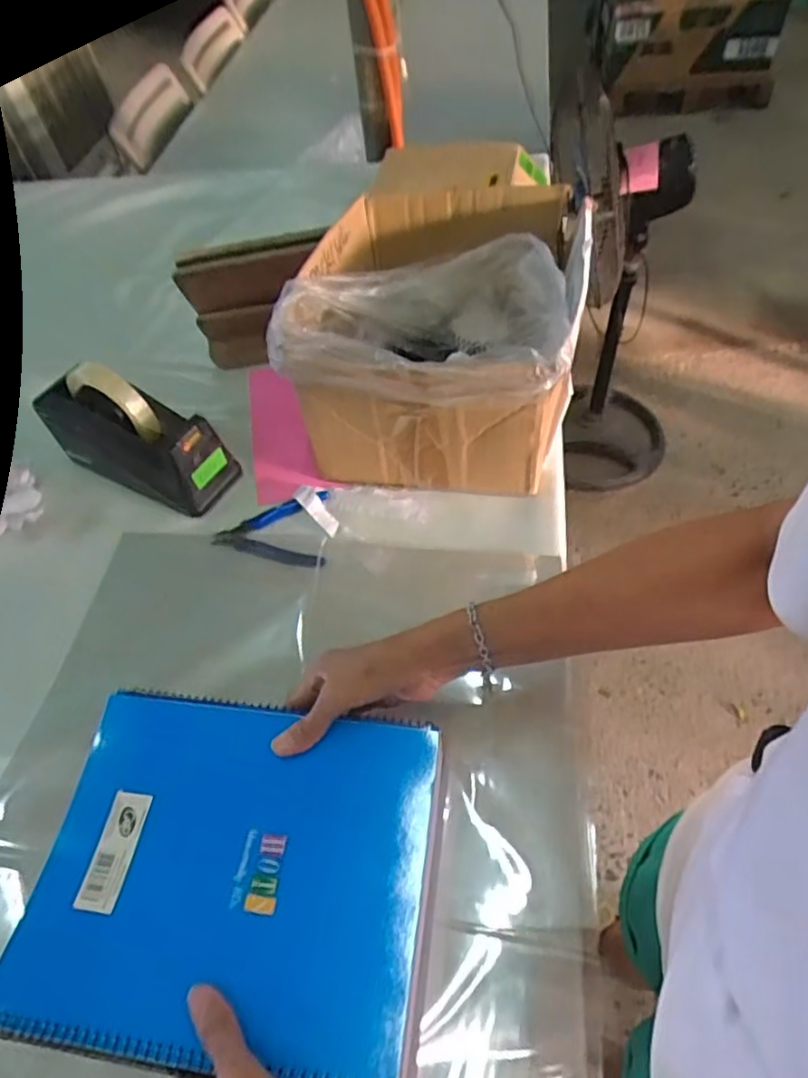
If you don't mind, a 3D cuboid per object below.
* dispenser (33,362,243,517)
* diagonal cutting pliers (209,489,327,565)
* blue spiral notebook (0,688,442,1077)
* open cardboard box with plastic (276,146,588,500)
[{"bbox_3d":[-0.278,-0.110,0.649,0.190,0.116,0.072,19,58,19],"label":"dispenser"},{"bbox_3d":[-0.133,-0.007,0.631,0.112,0.016,0.081,-6,54,2],"label":"diagonal cutting pliers"},{"bbox_3d":[-0.106,0.207,0.404,0.245,0.018,0.201,6,54,7],"label":"blue spiral notebook"},{"bbox_3d":[0.038,-0.211,0.674,0.258,0.183,0.322,9,56,12],"label":"open cardboard box with plastic"}]

